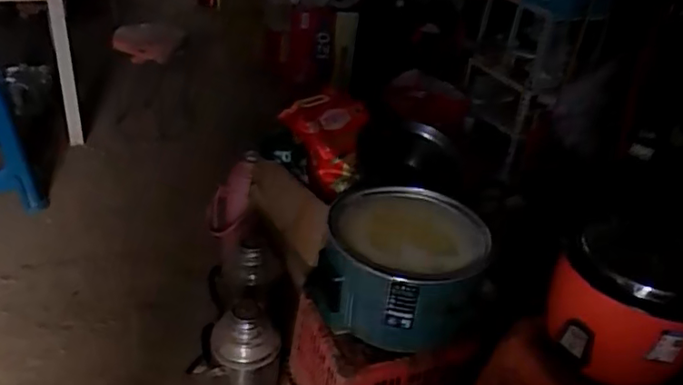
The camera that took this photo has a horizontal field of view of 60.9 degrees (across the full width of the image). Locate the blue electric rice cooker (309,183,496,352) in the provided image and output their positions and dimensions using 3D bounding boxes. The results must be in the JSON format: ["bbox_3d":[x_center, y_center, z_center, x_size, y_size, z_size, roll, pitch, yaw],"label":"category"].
[{"bbox_3d":[0.133,0.164,1.278,0.349,0.217,0.324,20,34,19],"label":"blue electric rice cooker"}]

